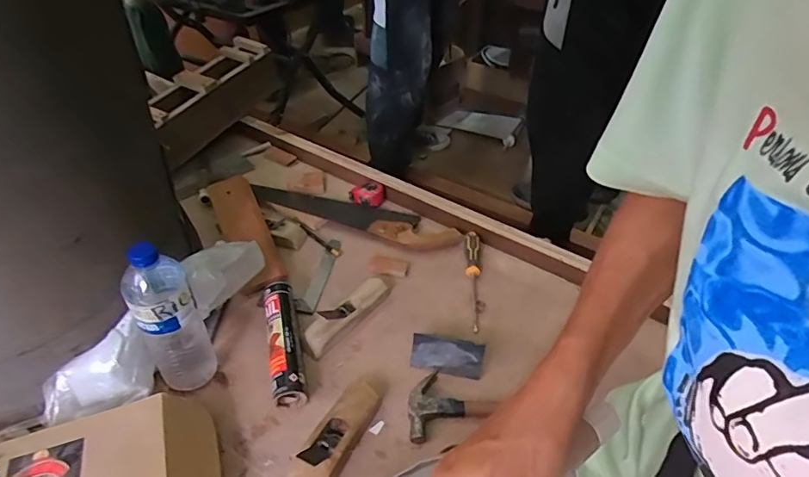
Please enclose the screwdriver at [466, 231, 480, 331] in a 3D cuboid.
[{"bbox_3d":[0.132,0.074,0.934,0.027,0.032,0.234,5,40,2],"label":"screwdriver"}]

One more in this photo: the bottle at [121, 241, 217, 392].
[{"bbox_3d":[-0.322,0.113,0.674,0.072,0.271,0.068,-22,46,-27],"label":"bottle"}]

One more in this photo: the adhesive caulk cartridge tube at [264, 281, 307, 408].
[{"bbox_3d":[-0.197,0.156,0.796,0.052,0.049,0.230,-8,42,-13],"label":"adhesive caulk cartridge tube"}]

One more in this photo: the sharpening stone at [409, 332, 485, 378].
[{"bbox_3d":[0.069,0.187,0.787,0.115,0.053,0.035,11,41,9],"label":"sharpening stone"}]

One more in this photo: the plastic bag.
[{"bbox_3d":[-0.340,0.121,0.721,0.079,0.112,0.364,25,45,24],"label":"plastic bag"}]

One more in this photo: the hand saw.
[{"bbox_3d":[-0.108,-0.055,1.070,0.464,0.022,0.099,15,42,14],"label":"hand saw"}]

